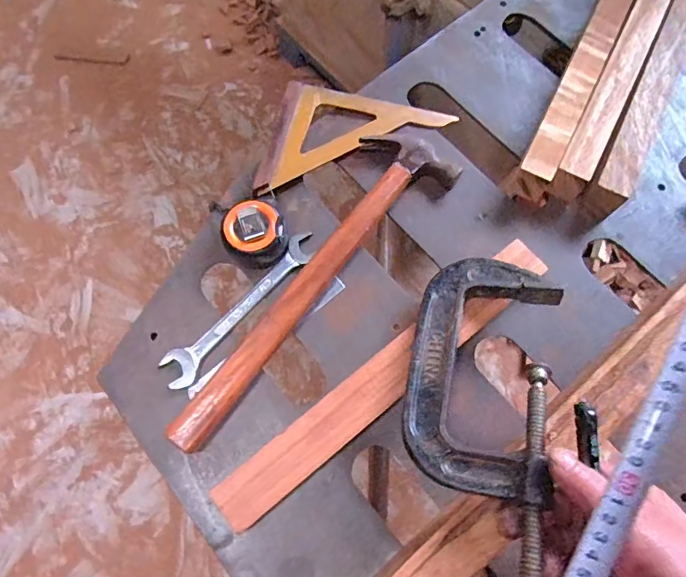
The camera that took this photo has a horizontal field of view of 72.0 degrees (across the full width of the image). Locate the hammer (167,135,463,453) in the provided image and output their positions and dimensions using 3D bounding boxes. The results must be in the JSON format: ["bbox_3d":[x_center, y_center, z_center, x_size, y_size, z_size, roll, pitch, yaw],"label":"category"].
[{"bbox_3d":[-0.028,-0.011,0.436,0.086,0.027,0.356,37,79,11],"label":"hammer"}]

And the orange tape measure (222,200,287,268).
[{"bbox_3d":[-0.083,-0.052,0.452,0.058,0.038,0.054,-1,75,2],"label":"orange tape measure"}]

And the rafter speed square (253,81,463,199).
[{"bbox_3d":[-0.006,-0.183,0.499,0.219,0.024,0.106,-26,75,-5],"label":"rafter speed square"}]

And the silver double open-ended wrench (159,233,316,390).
[{"bbox_3d":[-0.094,0.017,0.444,0.032,0.010,0.185,43,81,12],"label":"silver double open-ended wrench"}]

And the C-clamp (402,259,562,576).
[{"bbox_3d":[0.107,0.082,0.355,0.114,0.036,0.251,4,58,1],"label":"C-clamp"}]

